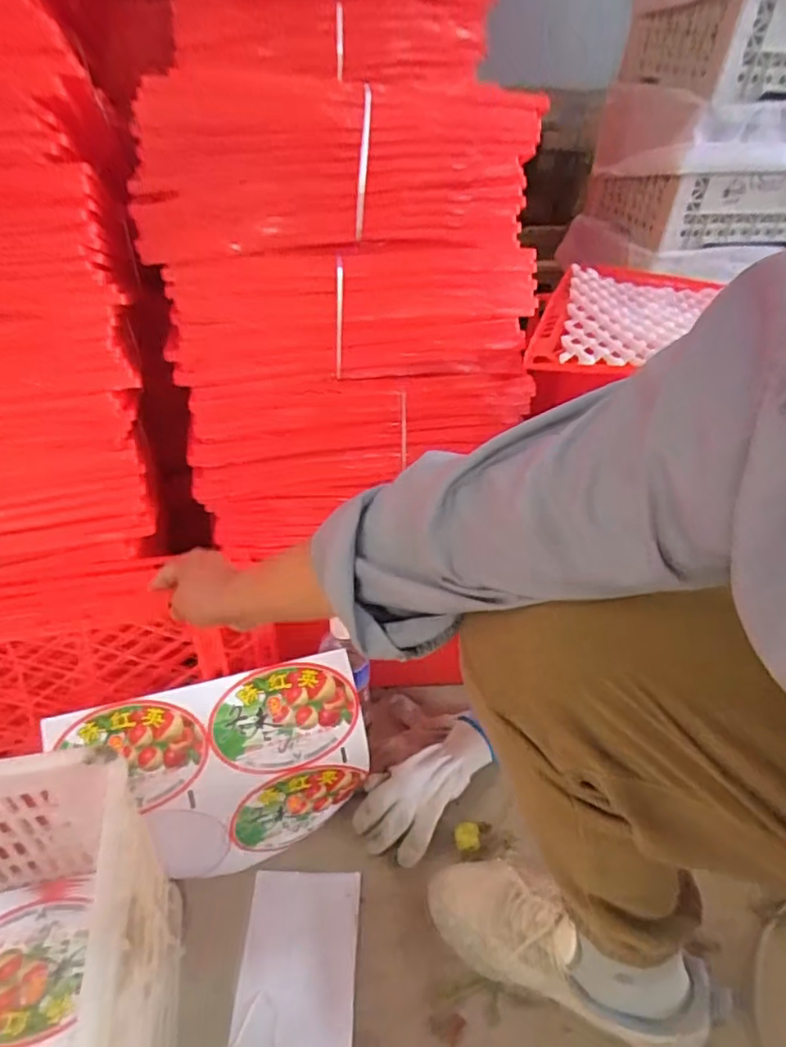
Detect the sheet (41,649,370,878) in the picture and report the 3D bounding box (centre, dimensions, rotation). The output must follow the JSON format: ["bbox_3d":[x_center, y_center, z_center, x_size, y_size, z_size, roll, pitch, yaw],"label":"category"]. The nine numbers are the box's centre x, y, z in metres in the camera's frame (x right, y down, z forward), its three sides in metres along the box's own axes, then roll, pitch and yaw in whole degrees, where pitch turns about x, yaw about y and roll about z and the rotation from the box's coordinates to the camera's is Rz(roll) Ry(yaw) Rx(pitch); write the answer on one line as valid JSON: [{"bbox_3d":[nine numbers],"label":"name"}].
[{"bbox_3d":[-0.182,0.282,0.682,0.313,0.223,0.064,-16,-1,-11],"label":"sheet"}]

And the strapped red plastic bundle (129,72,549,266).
[{"bbox_3d":[-0.058,-0.383,0.658,0.432,0.150,0.110,-10,40,-16],"label":"strapped red plastic bundle"}]

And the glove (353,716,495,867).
[{"bbox_3d":[0.043,0.325,0.748,0.191,0.032,0.095,-36,52,-22],"label":"glove"}]

